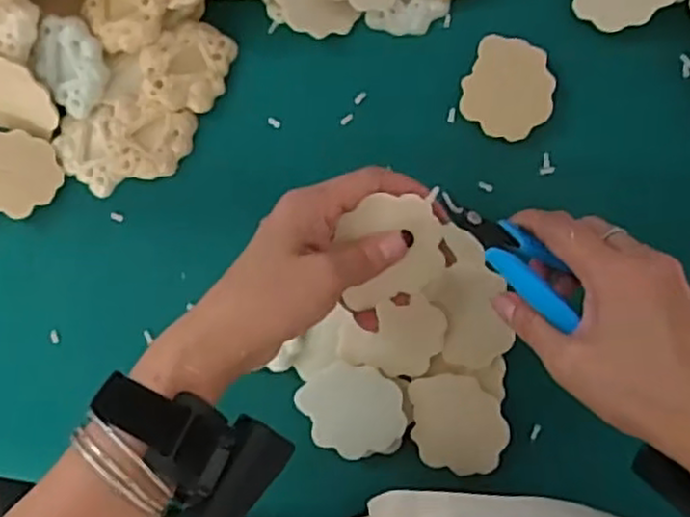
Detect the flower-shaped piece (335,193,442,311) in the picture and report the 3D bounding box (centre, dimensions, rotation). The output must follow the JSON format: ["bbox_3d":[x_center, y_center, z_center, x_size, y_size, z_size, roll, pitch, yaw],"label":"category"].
[{"bbox_3d":[0.025,-0.001,0.372,0.049,0.008,0.063,1,123,9],"label":"flower-shaped piece"}]

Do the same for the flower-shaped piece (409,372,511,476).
[{"bbox_3d":[0.071,0.103,0.449,0.057,0.009,0.060,-3,85,8],"label":"flower-shaped piece"}]

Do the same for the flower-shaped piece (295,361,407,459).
[{"bbox_3d":[0.005,0.096,0.456,0.061,0.009,0.059,-1,85,8],"label":"flower-shaped piece"}]

